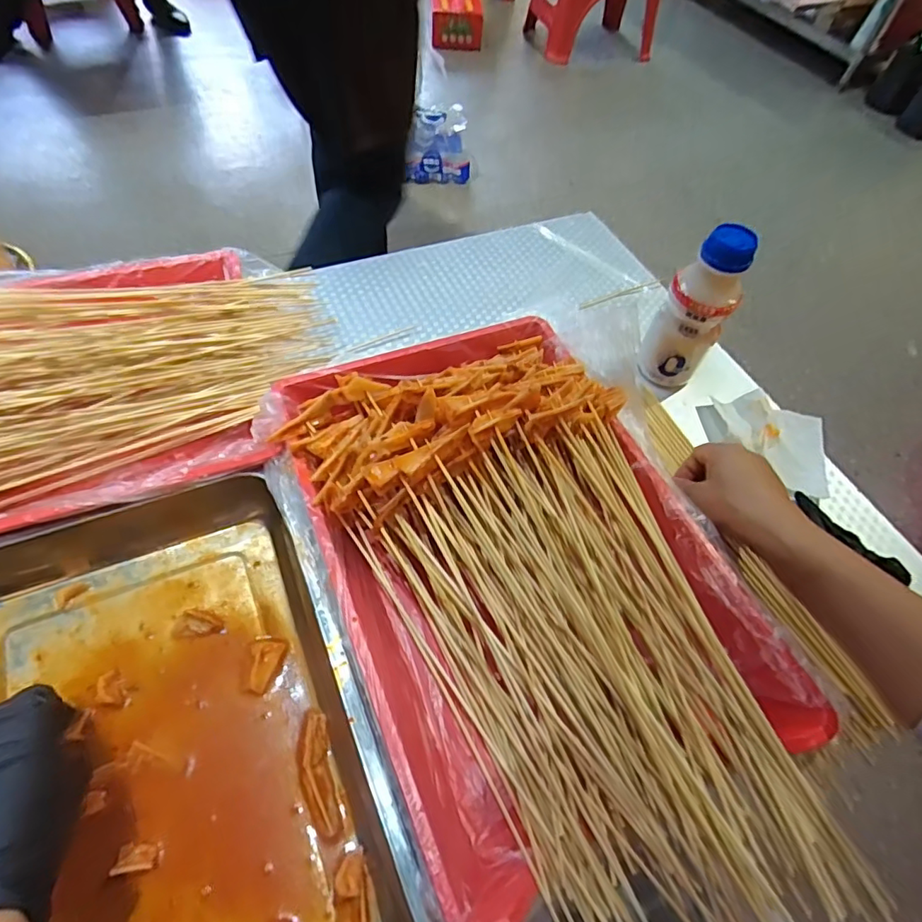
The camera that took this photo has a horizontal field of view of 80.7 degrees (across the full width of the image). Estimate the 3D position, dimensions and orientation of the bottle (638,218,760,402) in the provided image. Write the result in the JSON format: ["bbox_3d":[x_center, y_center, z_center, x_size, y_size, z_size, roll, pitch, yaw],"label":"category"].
[{"bbox_3d":[0.220,-0.137,0.517,0.058,0.151,0.061,36,61,19],"label":"bottle"}]

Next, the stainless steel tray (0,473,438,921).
[{"bbox_3d":[-0.191,0.177,0.326,0.255,0.061,0.355,-20,60,-17],"label":"stainless steel tray"}]

